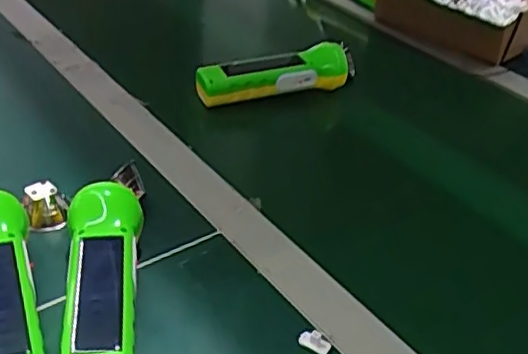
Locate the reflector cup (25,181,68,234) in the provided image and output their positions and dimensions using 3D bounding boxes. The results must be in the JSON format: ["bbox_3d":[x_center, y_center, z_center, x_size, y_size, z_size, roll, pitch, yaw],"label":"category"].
[{"bbox_3d":[-0.166,0.025,0.490,0.029,0.037,0.027,4,35,-3],"label":"reflector cup"}]

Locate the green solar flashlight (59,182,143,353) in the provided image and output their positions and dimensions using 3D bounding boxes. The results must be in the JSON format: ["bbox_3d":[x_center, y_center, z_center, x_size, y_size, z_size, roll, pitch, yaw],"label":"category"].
[{"bbox_3d":[-0.102,0.072,0.409,0.050,0.048,0.163,-2,36,-12],"label":"green solar flashlight"}]

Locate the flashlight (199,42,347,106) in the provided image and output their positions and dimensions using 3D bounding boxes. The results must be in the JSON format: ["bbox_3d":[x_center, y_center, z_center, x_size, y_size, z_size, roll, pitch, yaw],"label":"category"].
[{"bbox_3d":[0.007,-0.114,0.701,0.174,0.046,0.044,-8,38,-20],"label":"flashlight"}]

